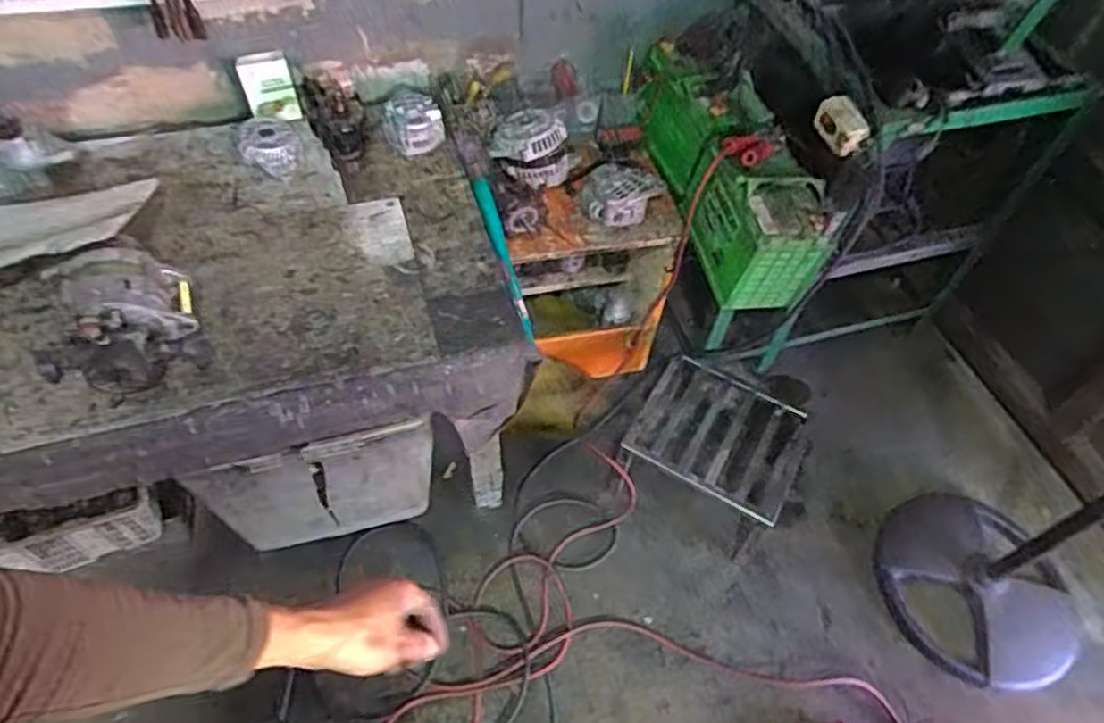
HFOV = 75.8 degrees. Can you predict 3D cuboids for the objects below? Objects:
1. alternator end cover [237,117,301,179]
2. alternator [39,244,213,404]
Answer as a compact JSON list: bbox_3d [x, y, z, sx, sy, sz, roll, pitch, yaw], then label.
[{"bbox_3d":[-0.539,-0.413,1.361,0.107,0.050,0.125,-33,63,-26],"label":"alternator end cover"},{"bbox_3d":[-0.620,-0.057,1.036,0.170,0.138,0.211,-20,58,-19],"label":"alternator"}]

